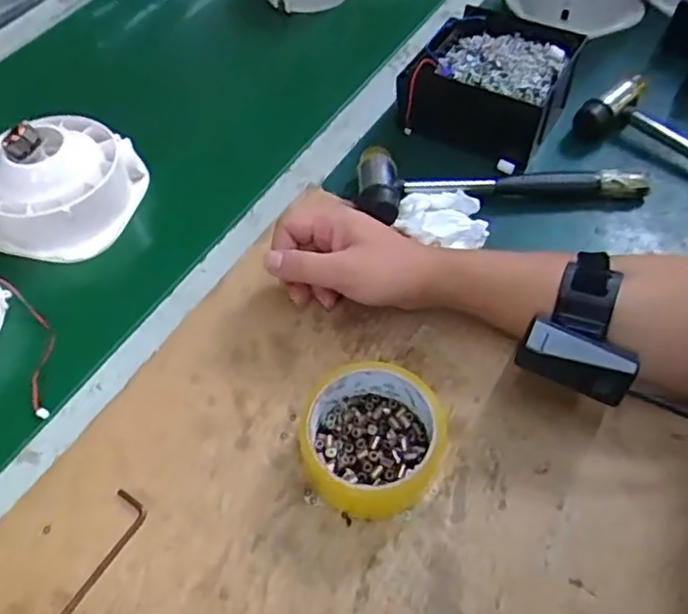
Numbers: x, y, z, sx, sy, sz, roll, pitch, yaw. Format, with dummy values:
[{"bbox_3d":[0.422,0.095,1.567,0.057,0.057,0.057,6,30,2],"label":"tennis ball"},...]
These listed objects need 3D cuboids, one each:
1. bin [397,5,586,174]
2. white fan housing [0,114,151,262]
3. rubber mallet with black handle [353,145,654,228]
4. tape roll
[{"bbox_3d":[0.137,-0.213,0.587,0.138,0.066,0.140,24,60,17],"label":"bin"},{"bbox_3d":[-0.262,-0.120,0.545,0.127,0.071,0.127,10,57,9],"label":"white fan housing"},{"bbox_3d":[0.137,-0.112,0.539,0.248,0.033,0.077,-6,56,-2],"label":"rubber mallet with black handle"},{"bbox_3d":[0.015,0.087,0.401,0.091,0.042,0.086,-1,56,1],"label":"tape roll"}]

